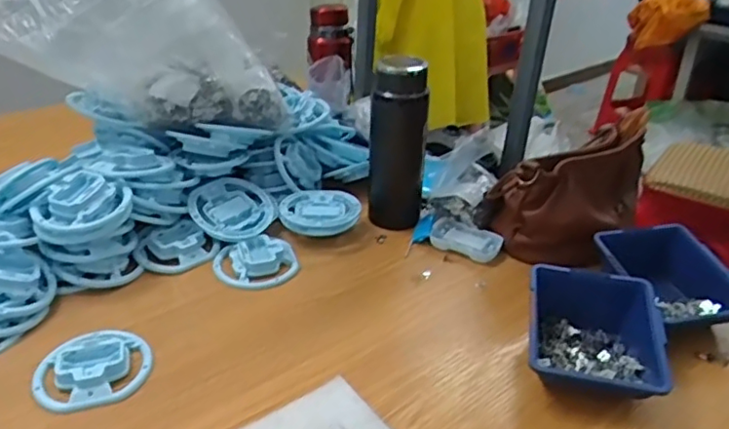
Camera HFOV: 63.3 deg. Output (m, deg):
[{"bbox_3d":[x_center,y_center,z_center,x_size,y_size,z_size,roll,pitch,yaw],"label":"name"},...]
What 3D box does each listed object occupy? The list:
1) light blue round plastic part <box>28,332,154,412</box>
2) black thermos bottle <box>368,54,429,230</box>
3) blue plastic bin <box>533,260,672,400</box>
[{"bbox_3d":[-0.260,0.143,0.567,0.102,0.019,0.086,-8,33,-17],"label":"light blue round plastic part"},{"bbox_3d":[0.044,-0.091,0.784,0.072,0.219,0.065,5,31,5],"label":"black thermos bottle"},{"bbox_3d":[0.226,0.123,0.582,0.126,0.065,0.134,7,31,8],"label":"blue plastic bin"}]

